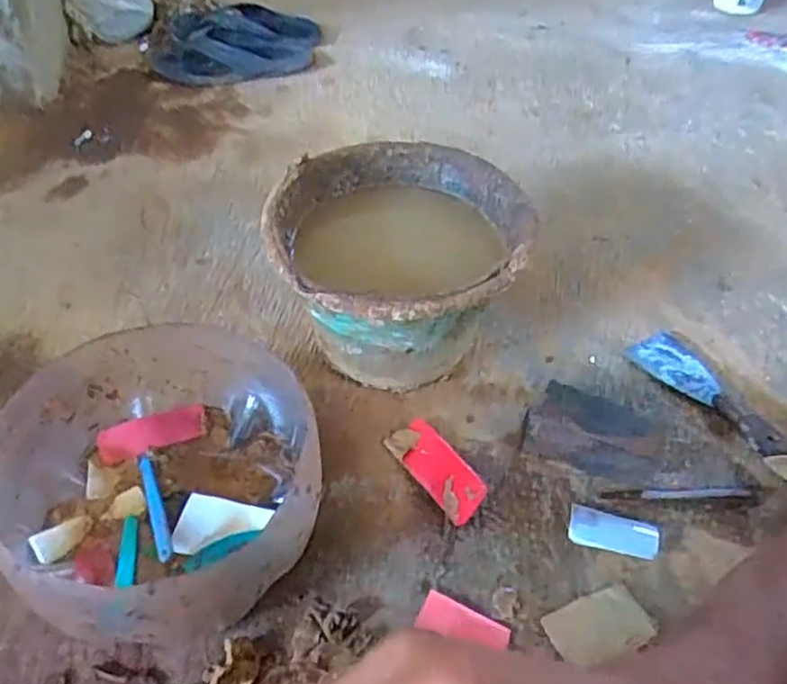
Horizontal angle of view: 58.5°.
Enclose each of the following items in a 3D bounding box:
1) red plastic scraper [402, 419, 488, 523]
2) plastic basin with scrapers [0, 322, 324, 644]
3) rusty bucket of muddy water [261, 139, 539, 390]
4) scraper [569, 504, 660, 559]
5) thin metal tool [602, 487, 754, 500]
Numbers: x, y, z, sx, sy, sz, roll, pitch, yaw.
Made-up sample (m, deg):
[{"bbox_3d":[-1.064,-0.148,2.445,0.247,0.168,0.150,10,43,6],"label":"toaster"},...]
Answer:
[{"bbox_3d":[0.044,0.117,0.660,0.048,0.008,0.108,-26,53,-26],"label":"red plastic scraper"},{"bbox_3d":[-0.185,0.117,0.573,0.238,0.131,0.247,2,46,-3],"label":"plastic basin with scrapers"},{"bbox_3d":[0.001,-0.066,0.719,0.242,0.170,0.249,2,46,-3],"label":"rusty bucket of muddy water"},{"bbox_3d":[0.196,0.169,0.626,0.077,0.006,0.037,12,46,6],"label":"scraper"},{"bbox_3d":[0.264,0.139,0.651,0.143,0.005,0.011,1,46,-4],"label":"thin metal tool"}]

